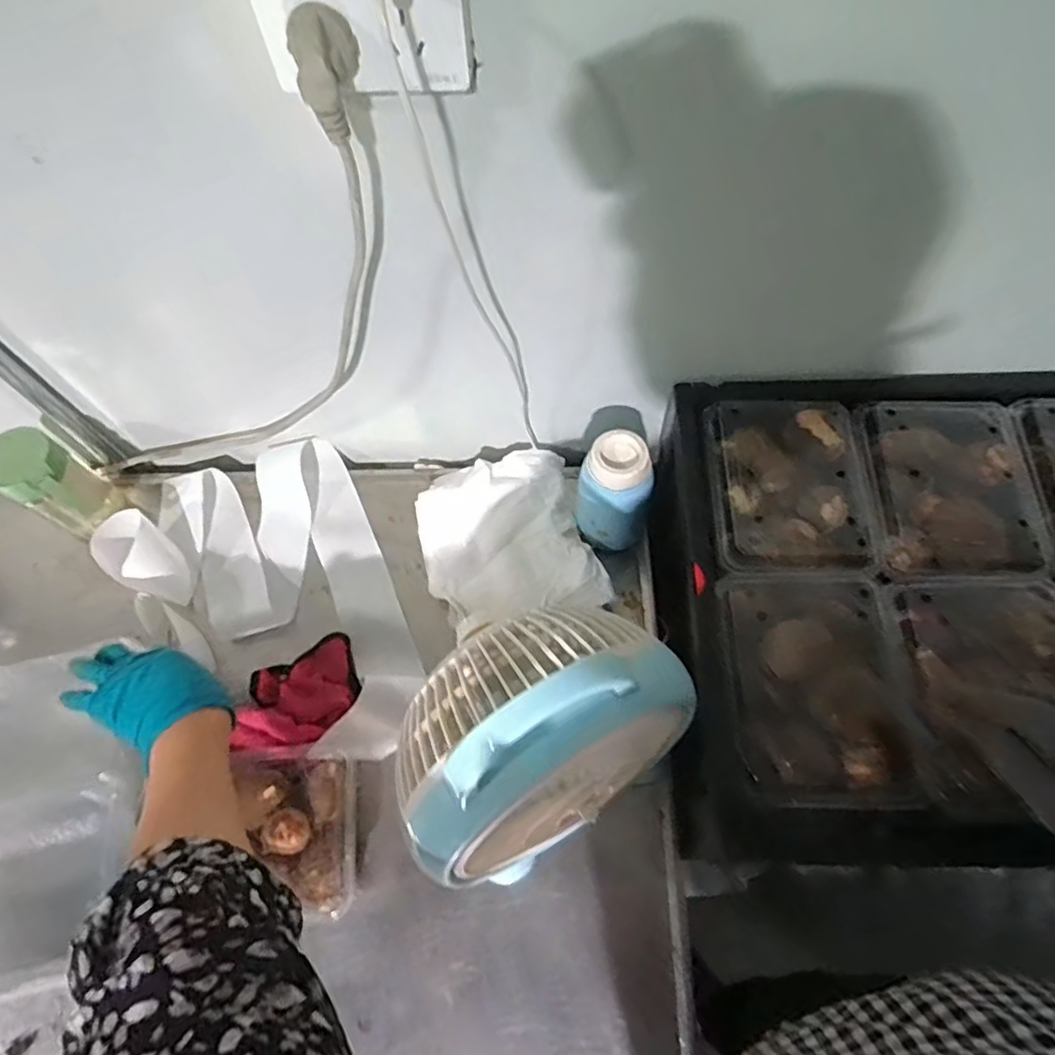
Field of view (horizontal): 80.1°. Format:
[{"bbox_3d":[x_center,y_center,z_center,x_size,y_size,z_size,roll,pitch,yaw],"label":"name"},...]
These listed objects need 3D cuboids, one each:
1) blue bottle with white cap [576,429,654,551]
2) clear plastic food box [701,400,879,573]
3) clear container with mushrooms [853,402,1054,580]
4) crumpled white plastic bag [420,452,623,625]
[{"bbox_3d":[0.086,-0.030,0.618,0.065,0.133,0.063,-1,65,3],"label":"blue bottle with white cap"},{"bbox_3d":[0.229,-0.039,0.561,0.140,0.037,0.171,-4,65,1],"label":"clear plastic food box"},{"bbox_3d":[0.362,-0.031,0.550,0.133,0.050,0.162,2,65,4],"label":"clear container with mushrooms"},{"bbox_3d":[-0.024,0.016,0.664,0.173,0.044,0.183,-16,65,-4],"label":"crumpled white plastic bag"}]

